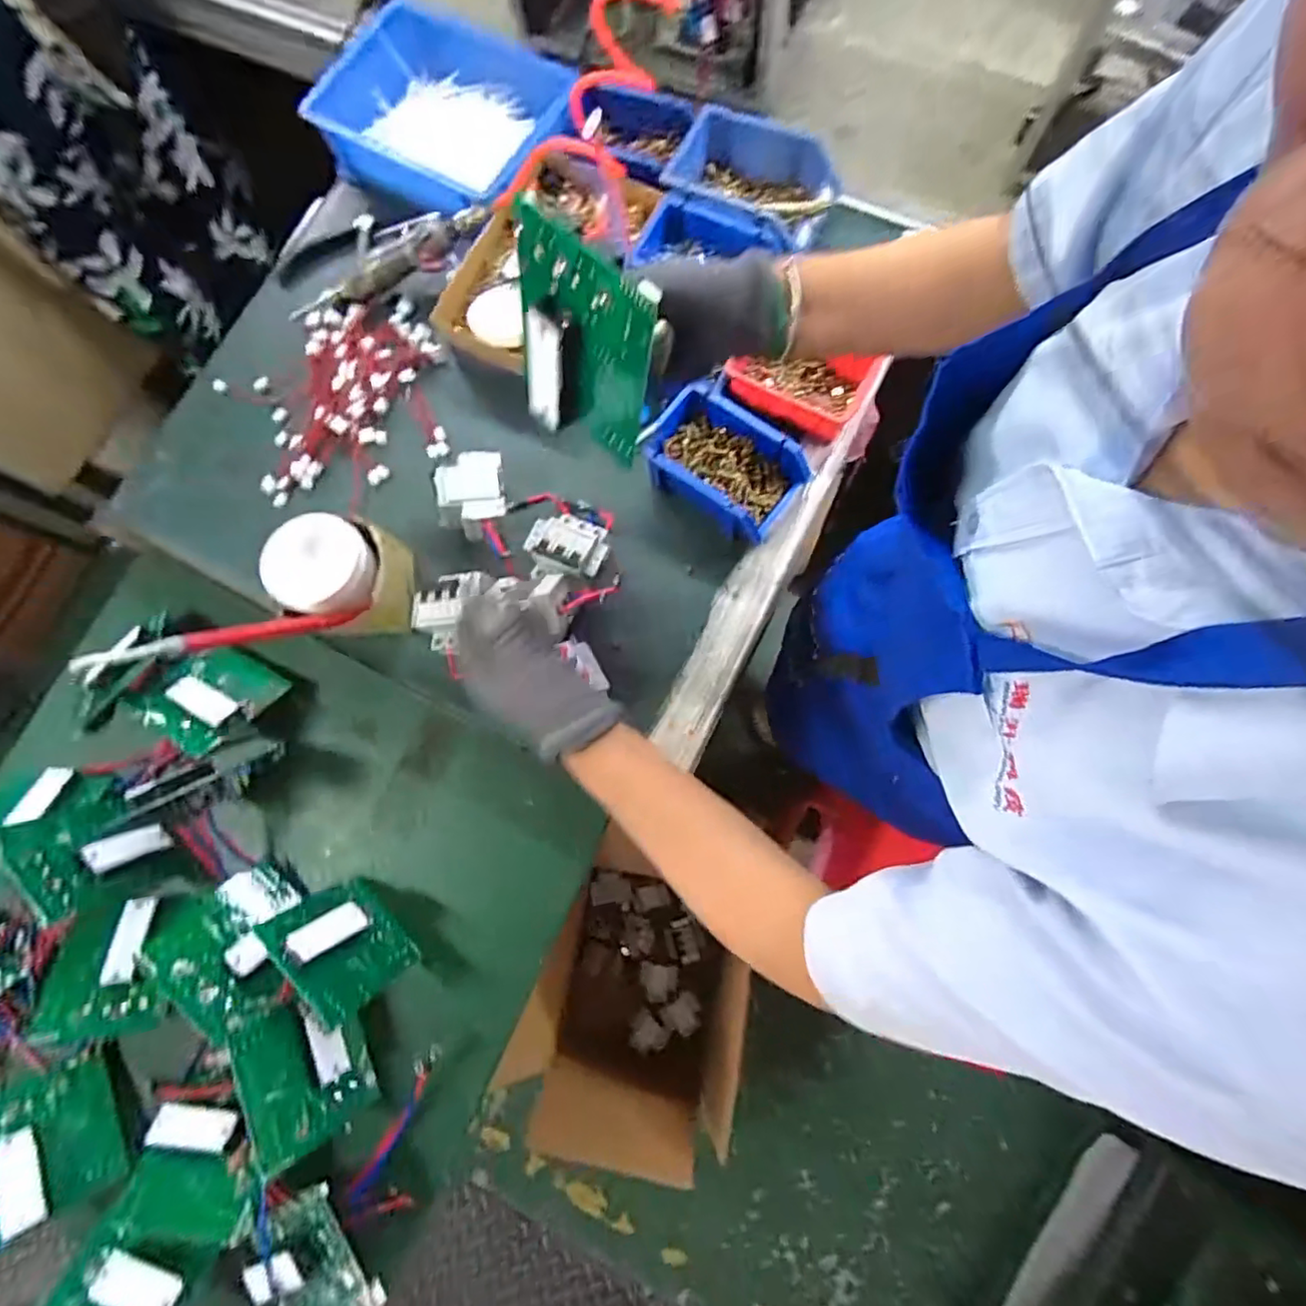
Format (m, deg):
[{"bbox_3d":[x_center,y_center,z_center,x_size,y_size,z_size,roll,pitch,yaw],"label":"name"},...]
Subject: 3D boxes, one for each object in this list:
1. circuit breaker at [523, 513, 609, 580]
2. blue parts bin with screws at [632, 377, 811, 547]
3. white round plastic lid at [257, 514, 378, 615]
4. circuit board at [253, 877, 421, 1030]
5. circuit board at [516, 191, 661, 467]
[{"bbox_3d":[-0.088,-0.107,0.630,0.084,0.053,0.067,19,80,7],"label":"circuit breaker"},{"bbox_3d":[0.072,-0.200,0.637,0.162,0.070,0.104,38,83,10],"label":"blue parts bin with screws"},{"bbox_3d":[-0.328,-0.088,0.598,0.095,0.029,0.096,-1,78,3],"label":"white round plastic lid"},{"bbox_3d":[-0.303,0.282,0.606,0.119,0.126,0.030,42,103,6],"label":"circuit board"},{"bbox_3d":[-0.052,-0.195,0.390,0.113,0.125,0.019,41,62,10],"label":"circuit board"}]

